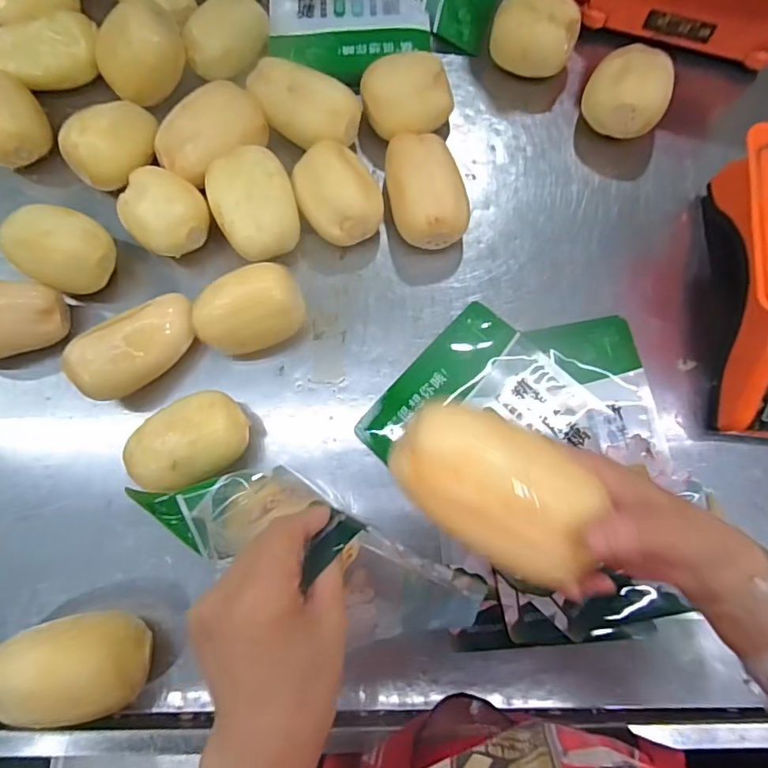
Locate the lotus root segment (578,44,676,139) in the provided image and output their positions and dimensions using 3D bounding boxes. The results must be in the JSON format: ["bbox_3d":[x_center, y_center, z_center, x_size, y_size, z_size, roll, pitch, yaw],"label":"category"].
[{"bbox_3d":[0.281,-0.337,0.605,0.092,0.075,0.106,22,78,5],"label":"lotus root segment"}]

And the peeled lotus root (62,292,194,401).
[{"bbox_3d":[-0.251,-0.039,0.534,0.130,0.069,0.059,-42,80,-8],"label":"peeled lotus root"}]

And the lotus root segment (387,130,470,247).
[{"bbox_3d":[0.046,-0.214,0.578,0.078,0.073,0.123,-10,77,-2],"label":"lotus root segment"}]

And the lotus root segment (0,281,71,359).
[{"bbox_3d":[-0.400,-0.065,0.552,0.106,0.065,0.076,-4,77,0],"label":"lotus root segment"}]

